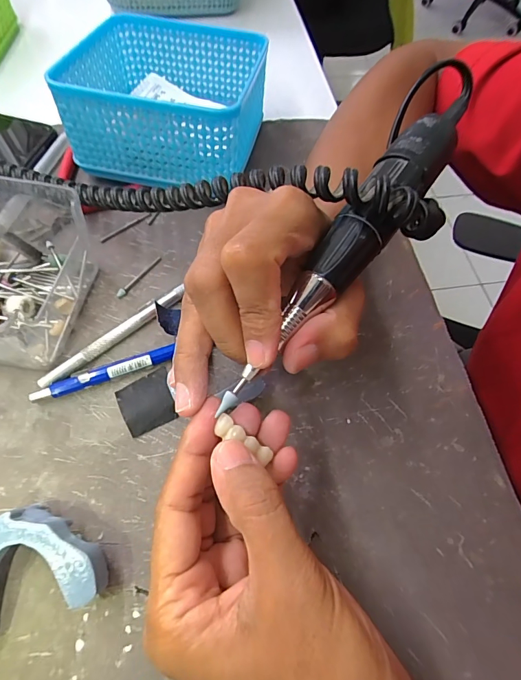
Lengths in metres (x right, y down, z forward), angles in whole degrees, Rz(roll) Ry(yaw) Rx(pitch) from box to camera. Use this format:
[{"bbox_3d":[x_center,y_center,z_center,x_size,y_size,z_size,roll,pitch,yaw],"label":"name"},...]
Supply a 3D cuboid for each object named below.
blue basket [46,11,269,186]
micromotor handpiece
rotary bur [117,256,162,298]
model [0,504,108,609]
[{"bbox_3d":[-0.067,-0.186,0.301,0.129,0.072,0.133,10,62,2],"label":"blue basket"},{"bbox_3d":[0.044,-0.049,0.172,0.025,0.030,0.187,36,80,14],"label":"micromotor handpiece"},{"bbox_3d":[-0.084,-0.044,0.268,0.006,0.005,0.041,30,66,12],"label":"rotary bur"},{"bbox_3d":[-0.105,0.102,0.178,0.064,0.025,0.046,-17,65,-12],"label":"model"}]

